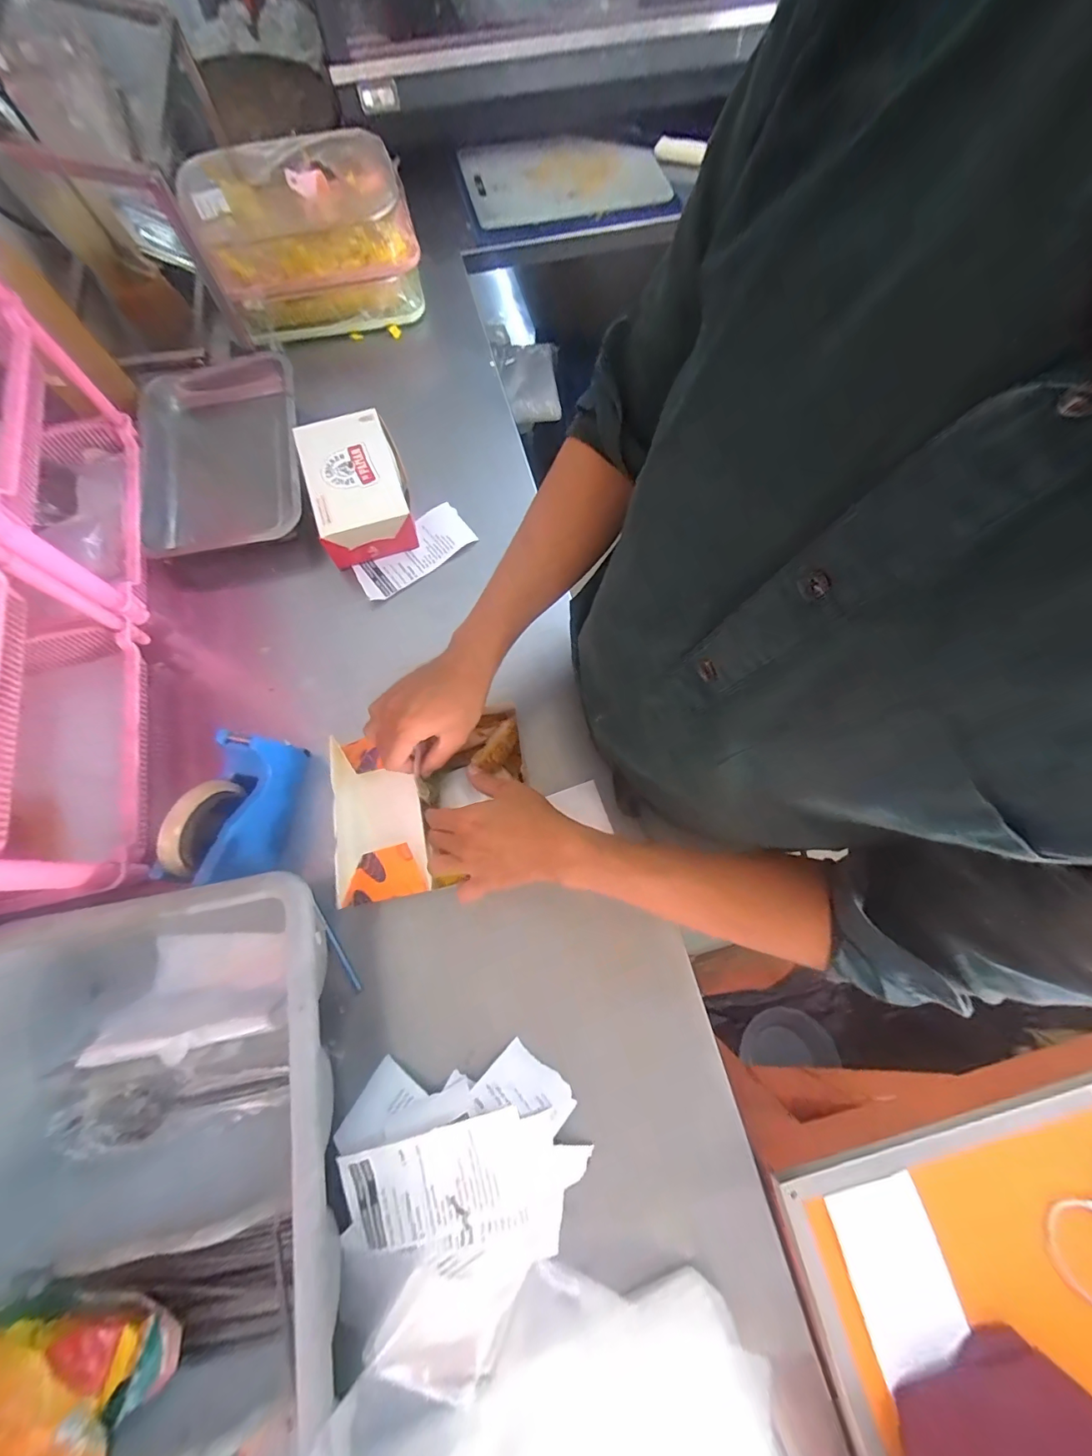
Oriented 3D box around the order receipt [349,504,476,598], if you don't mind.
[{"bbox_3d":[-0.177,-0.235,0.619,0.160,0.013,0.078,-35,76,-10],"label":"order receipt"}]

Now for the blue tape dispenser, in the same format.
[{"bbox_3d":[-0.305,0.078,0.474,0.069,0.108,0.153,13,73,4],"label":"blue tape dispenser"}]

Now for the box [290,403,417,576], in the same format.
[{"bbox_3d":[-0.242,-0.315,0.608,0.116,0.085,0.180,-15,73,-5],"label":"box"}]

